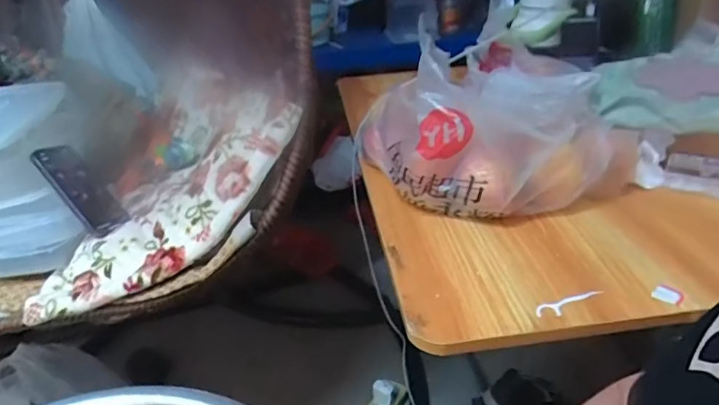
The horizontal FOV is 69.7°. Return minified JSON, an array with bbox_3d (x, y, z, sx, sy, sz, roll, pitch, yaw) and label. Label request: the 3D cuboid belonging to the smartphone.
[{"bbox_3d":[-0.436,-0.021,0.815,0.014,0.160,0.092,-35,6,19],"label":"smartphone"}]

